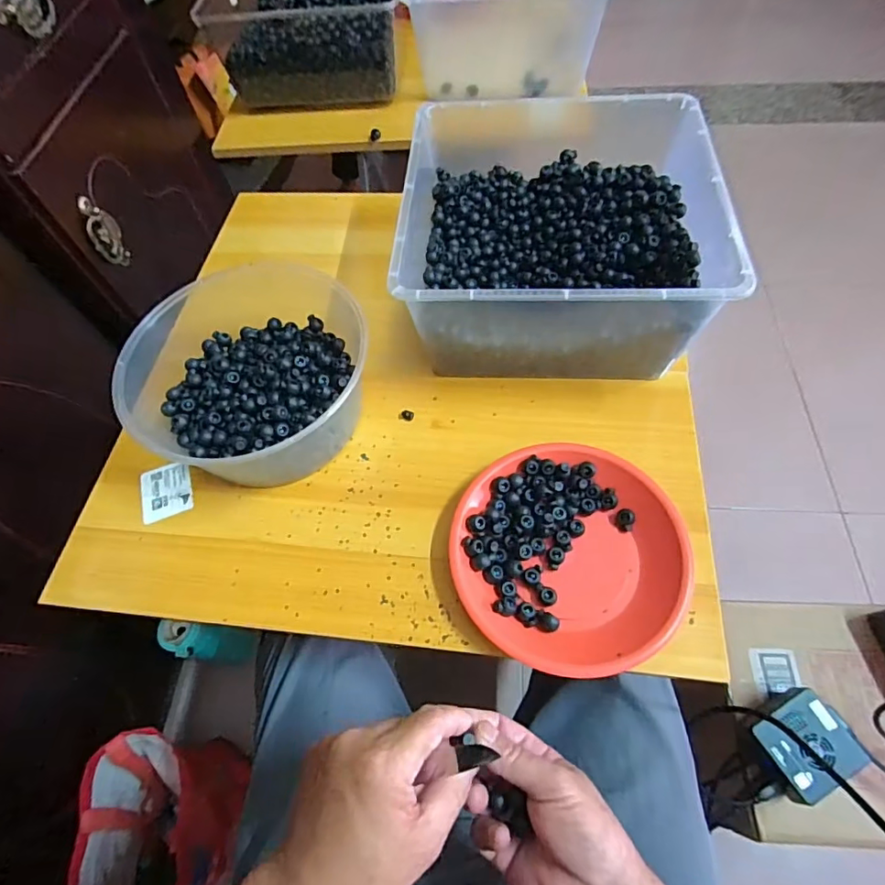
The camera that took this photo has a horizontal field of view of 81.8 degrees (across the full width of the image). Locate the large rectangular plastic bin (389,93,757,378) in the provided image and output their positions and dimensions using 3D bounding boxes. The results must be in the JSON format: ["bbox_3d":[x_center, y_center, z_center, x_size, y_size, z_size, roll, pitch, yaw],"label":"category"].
[{"bbox_3d":[0.115,-0.211,0.550,0.300,0.138,0.280,1,61,5],"label":"large rectangular plastic bin"}]

